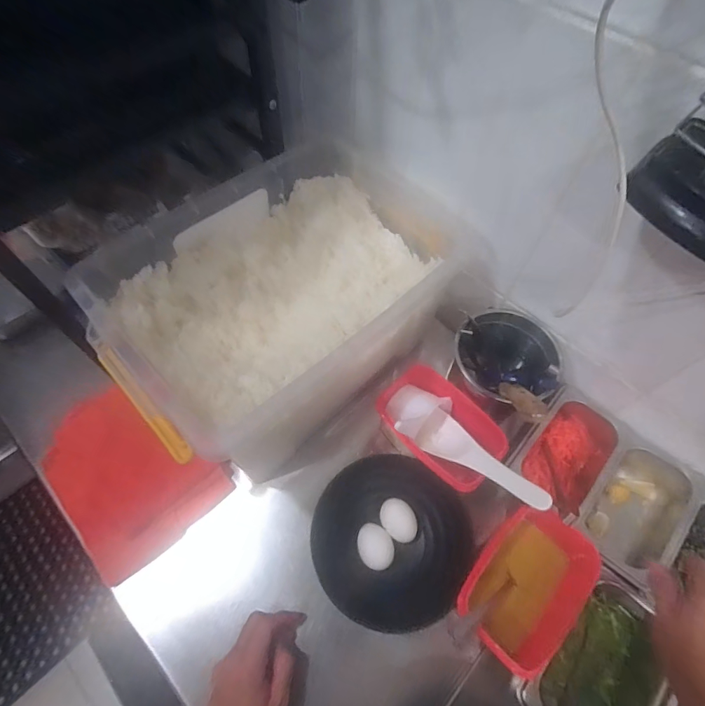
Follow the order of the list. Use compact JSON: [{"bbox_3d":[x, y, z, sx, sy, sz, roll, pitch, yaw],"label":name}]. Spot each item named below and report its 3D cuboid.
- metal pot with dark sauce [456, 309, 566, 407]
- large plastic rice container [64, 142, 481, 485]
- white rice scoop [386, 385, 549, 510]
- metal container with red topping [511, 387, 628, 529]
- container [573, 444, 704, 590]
[{"bbox_3d":[0.202,0.016,0.571,0.132,0.100,0.122,27,63,12],"label":"metal pot with dark sauce"},{"bbox_3d":[-0.086,-0.067,0.564,0.423,0.201,0.288,-40,70,-22],"label":"large plastic rice container"},{"bbox_3d":[0.141,0.119,0.527,0.076,0.050,0.222,-40,52,-22],"label":"white rice scoop"},{"bbox_3d":[0.291,0.134,0.568,0.100,0.060,0.170,37,65,17],"label":"metal container with red topping"},{"bbox_3d":[0.353,0.203,0.537,0.099,0.082,0.165,40,66,18],"label":"container"}]

